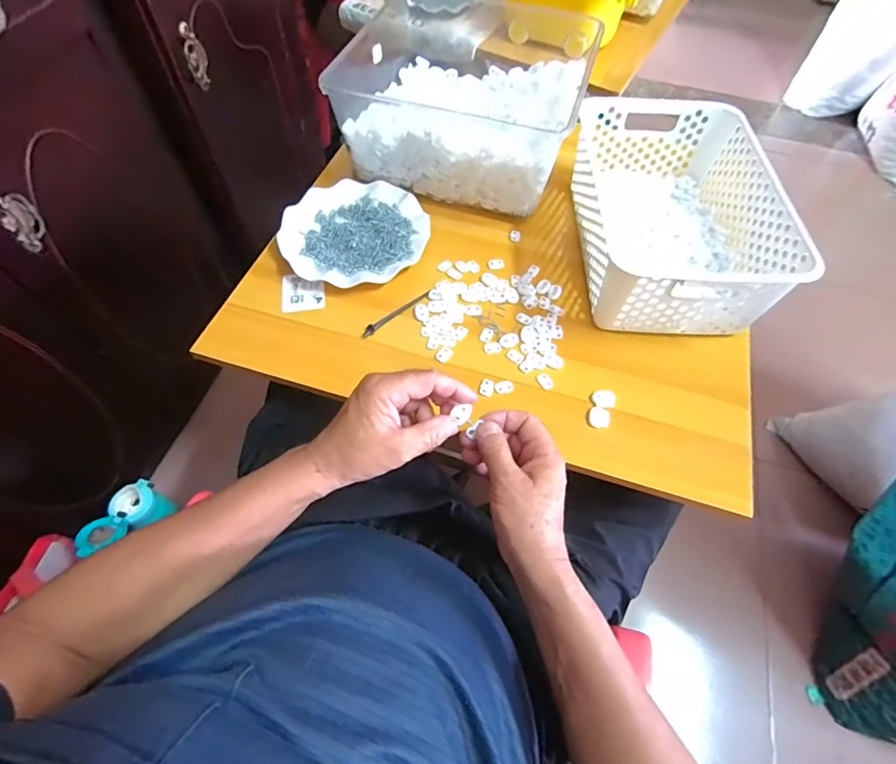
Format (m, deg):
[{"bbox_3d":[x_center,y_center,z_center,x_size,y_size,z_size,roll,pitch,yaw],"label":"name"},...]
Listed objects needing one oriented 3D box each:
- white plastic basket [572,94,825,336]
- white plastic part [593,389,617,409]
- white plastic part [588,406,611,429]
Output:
[{"bbox_3d":[0.264,-0.202,0.567,0.199,0.098,0.306,4,59,0],"label":"white plastic basket"},{"bbox_3d":[0.166,0.017,0.502,0.023,0.008,0.021,32,63,16],"label":"white plastic part"},{"bbox_3d":[0.156,0.036,0.488,0.020,0.006,0.023,11,59,5],"label":"white plastic part"}]

